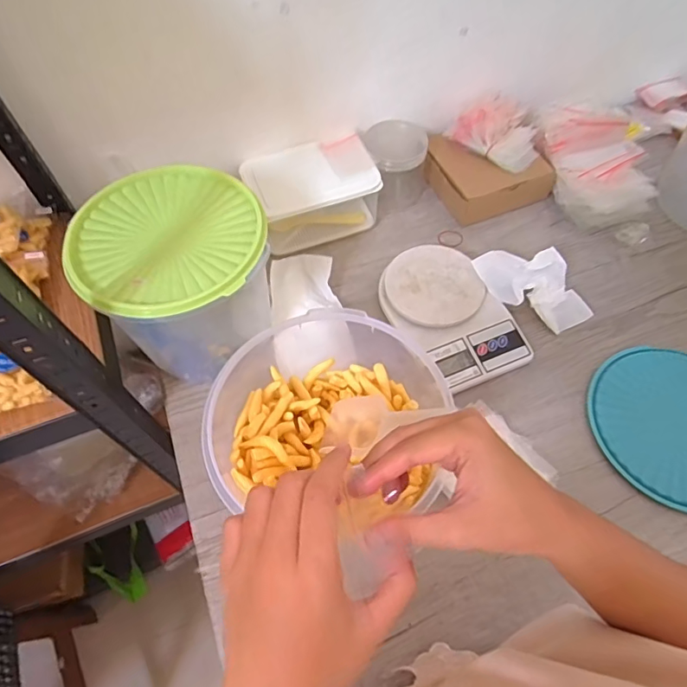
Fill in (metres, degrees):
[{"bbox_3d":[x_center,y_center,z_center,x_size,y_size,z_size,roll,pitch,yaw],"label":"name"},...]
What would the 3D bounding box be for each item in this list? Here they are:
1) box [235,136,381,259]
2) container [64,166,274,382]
[{"bbox_3d":[-0.046,-0.220,0.733,0.183,0.098,0.117,-17,61,-9],"label":"box"},{"bbox_3d":[-0.187,-0.076,0.591,0.200,0.178,0.207,-19,61,-10],"label":"container"}]

